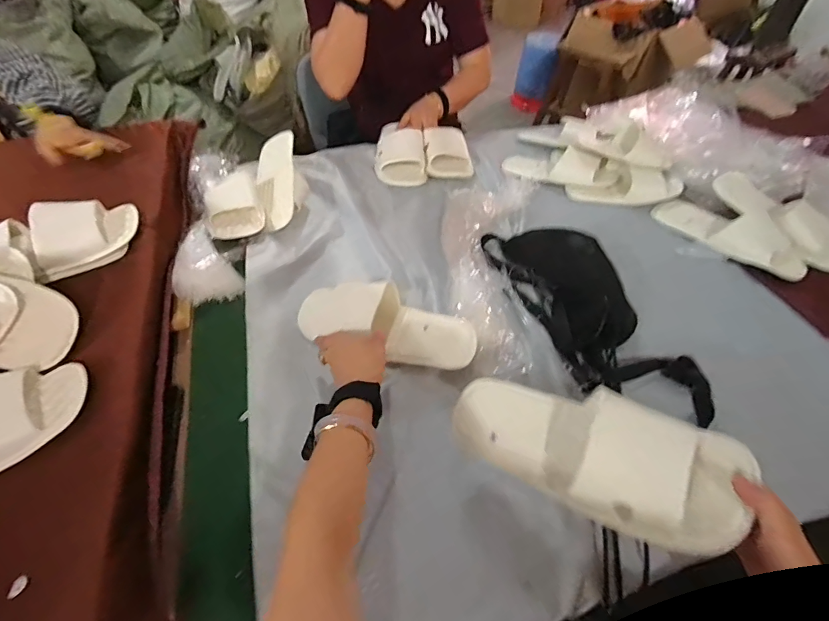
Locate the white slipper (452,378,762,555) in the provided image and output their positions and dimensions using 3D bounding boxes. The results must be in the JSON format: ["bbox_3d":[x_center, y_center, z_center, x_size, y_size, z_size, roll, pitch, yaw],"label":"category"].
[{"bbox_3d":[0.164,0.125,0.421,0.262,0.071,0.106,12,47,37],"label":"white slipper"}]

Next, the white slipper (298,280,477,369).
[{"bbox_3d":[-0.038,0.014,0.629,0.258,0.063,0.098,16,50,0],"label":"white slipper"}]

